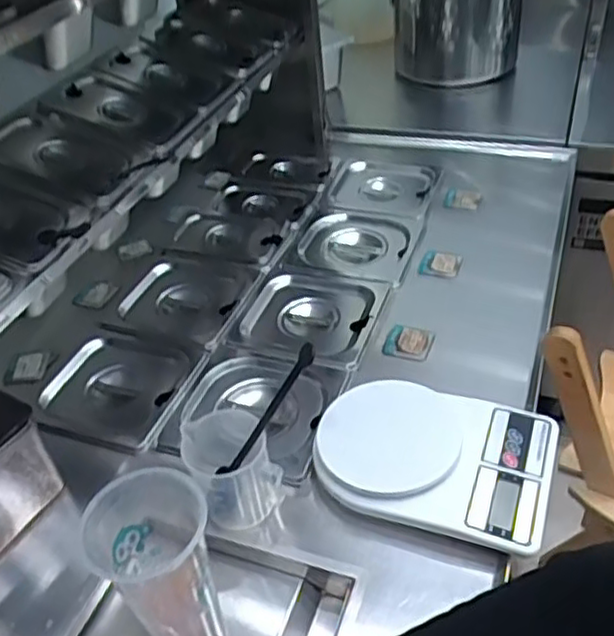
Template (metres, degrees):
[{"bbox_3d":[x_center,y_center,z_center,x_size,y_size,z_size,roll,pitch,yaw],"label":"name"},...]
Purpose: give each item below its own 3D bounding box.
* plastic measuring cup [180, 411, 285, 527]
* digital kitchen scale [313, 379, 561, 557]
[{"bbox_3d":[-0.066,0.138,0.603,0.069,0.096,0.081,-19,41,-15],"label":"plastic measuring cup"},{"bbox_3d":[0.119,0.127,0.631,0.215,0.036,0.147,9,42,17],"label":"digital kitchen scale"}]

